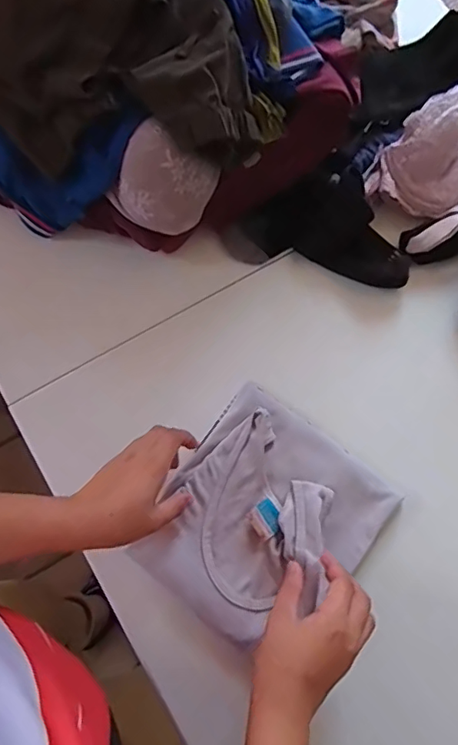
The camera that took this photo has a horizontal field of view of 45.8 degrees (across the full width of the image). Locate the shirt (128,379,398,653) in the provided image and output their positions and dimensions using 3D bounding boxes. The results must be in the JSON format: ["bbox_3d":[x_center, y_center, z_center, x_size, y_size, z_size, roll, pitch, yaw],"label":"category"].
[{"bbox_3d":[0.035,0.147,0.544,0.198,0.031,0.216,38,78,7],"label":"shirt"}]

